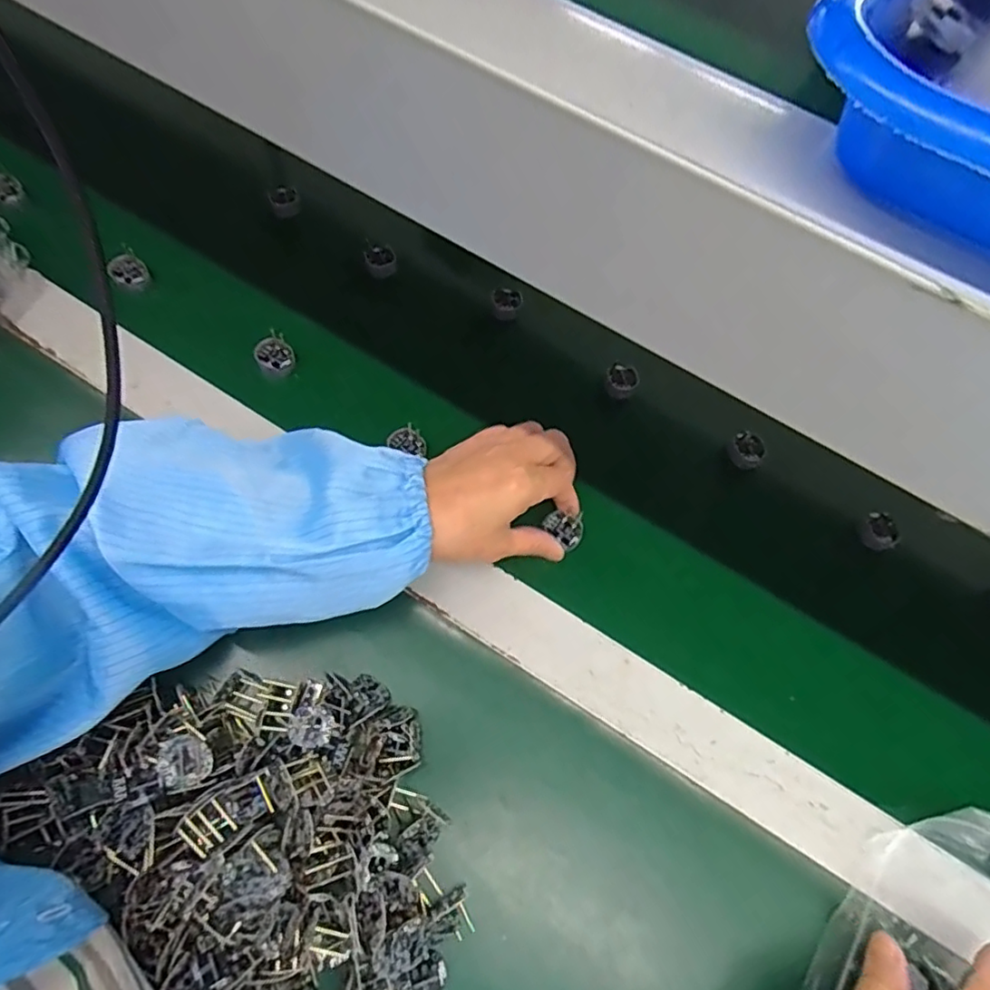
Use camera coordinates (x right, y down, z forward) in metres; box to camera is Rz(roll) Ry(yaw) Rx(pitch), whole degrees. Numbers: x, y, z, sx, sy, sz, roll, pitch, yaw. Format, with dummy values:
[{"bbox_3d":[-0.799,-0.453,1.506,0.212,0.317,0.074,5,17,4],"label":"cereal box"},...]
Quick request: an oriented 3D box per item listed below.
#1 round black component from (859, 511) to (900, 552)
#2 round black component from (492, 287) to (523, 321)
[{"bbox_3d":[0.290,0.028,0.452,0.021,0.021,0.028,-21,71,-14],"label":"round black component"},{"bbox_3d":[0.011,-0.164,0.512,0.024,0.009,0.027,3,67,-4],"label":"round black component"}]

